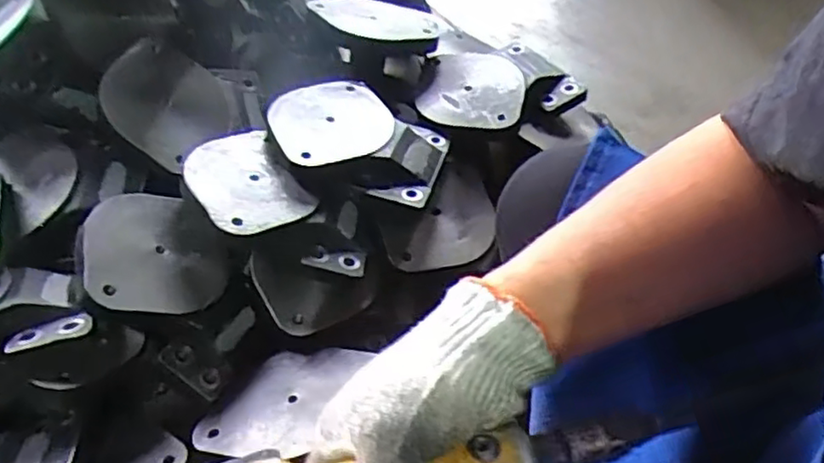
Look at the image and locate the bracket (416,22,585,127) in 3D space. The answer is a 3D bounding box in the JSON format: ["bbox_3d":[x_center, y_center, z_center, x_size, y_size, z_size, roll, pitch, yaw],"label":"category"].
[{"bbox_3d":[0.077,-0.177,0.835,0.121,0.033,0.144,5,47,9],"label":"bracket"}]

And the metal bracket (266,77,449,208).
[{"bbox_3d":[-0.062,-0.108,0.758,0.195,0.058,0.166,7,47,10],"label":"metal bracket"}]

